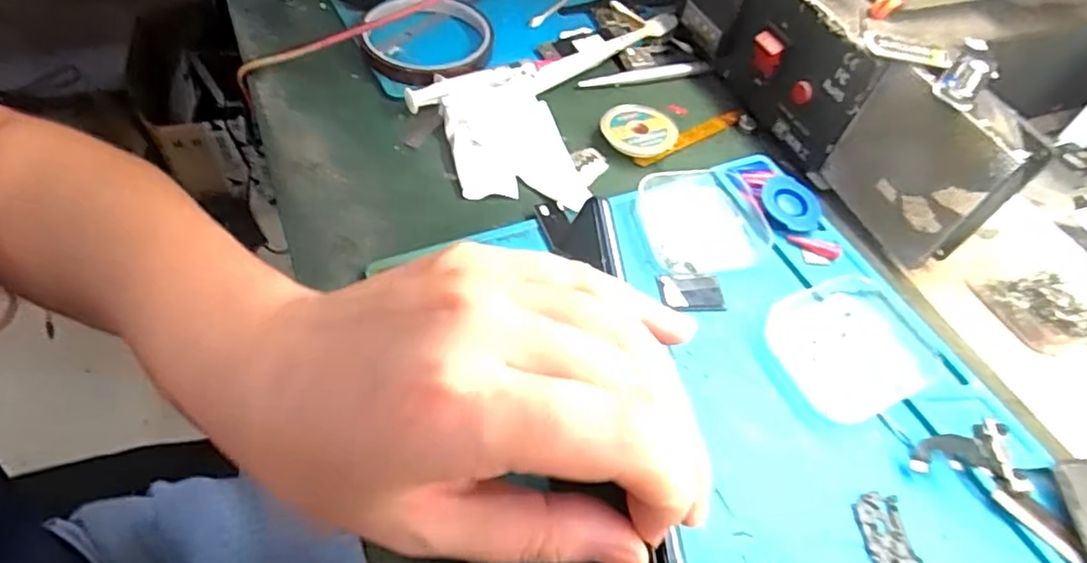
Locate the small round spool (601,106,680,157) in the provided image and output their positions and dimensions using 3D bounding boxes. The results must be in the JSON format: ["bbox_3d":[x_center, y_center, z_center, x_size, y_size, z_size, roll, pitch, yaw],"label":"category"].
[{"bbox_3d":[0.057,-0.090,0.374,0.045,0.013,0.037,20,54,9],"label":"small round spool"}]

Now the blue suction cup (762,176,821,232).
[{"bbox_3d":[0.138,-0.043,0.343,0.034,0.009,0.035,4,53,-5],"label":"blue suction cup"}]

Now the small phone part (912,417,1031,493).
[{"bbox_3d":[0.182,0.072,0.268,0.047,0.005,0.032,12,52,2],"label":"small phone part"}]

